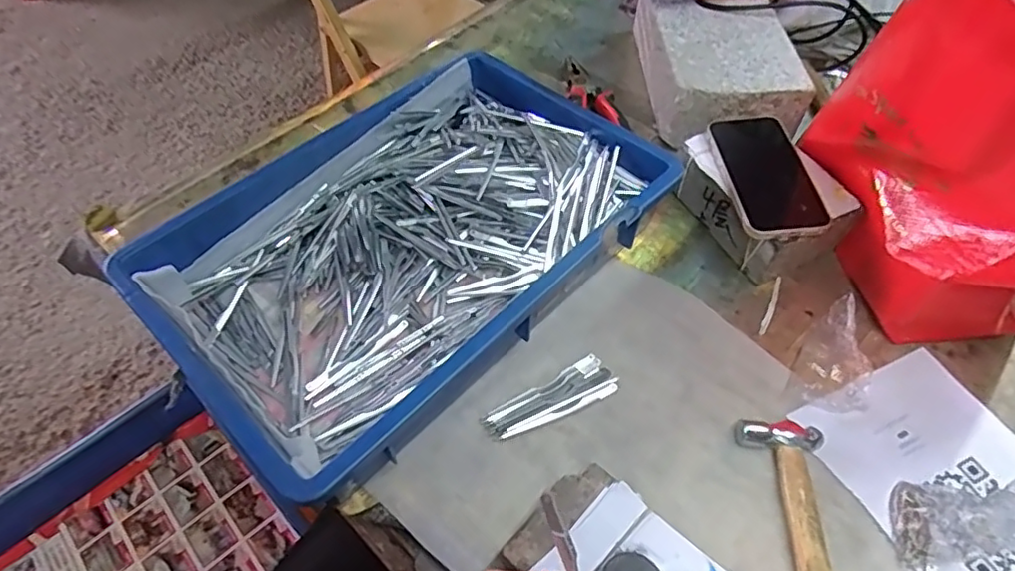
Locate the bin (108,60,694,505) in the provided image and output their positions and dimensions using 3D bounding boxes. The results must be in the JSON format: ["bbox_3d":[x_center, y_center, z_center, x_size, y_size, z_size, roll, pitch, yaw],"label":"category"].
[{"bbox_3d":[-0.079,-0.043,0.542,0.279,0.072,0.431,38,62,25],"label":"bin"}]

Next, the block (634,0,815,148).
[{"bbox_3d":[0.242,-0.267,0.695,0.146,0.072,0.236,-3,53,-1],"label":"block"}]

